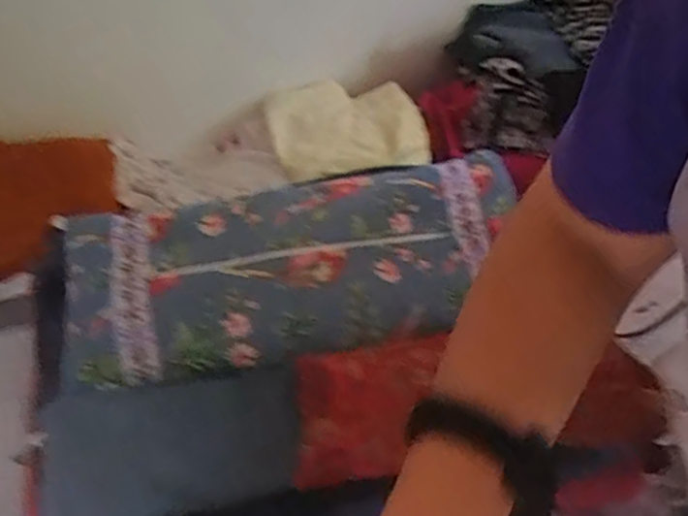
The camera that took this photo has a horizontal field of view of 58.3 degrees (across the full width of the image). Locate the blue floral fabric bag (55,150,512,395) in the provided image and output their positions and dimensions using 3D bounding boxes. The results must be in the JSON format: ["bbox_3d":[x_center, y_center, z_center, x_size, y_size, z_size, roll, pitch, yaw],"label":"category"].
[{"bbox_3d":[-0.031,-0.005,0.547,0.425,0.059,0.198,-11,51,-20],"label":"blue floral fabric bag"}]

